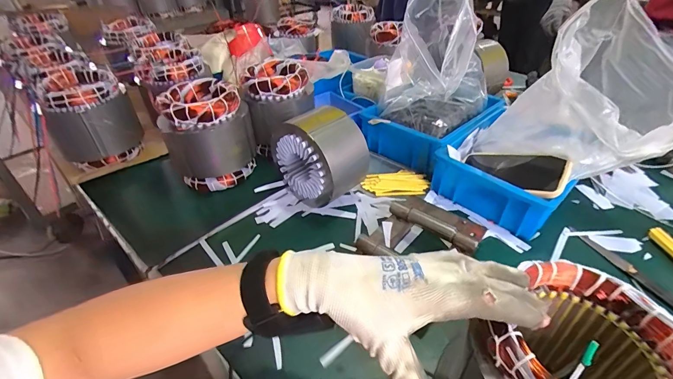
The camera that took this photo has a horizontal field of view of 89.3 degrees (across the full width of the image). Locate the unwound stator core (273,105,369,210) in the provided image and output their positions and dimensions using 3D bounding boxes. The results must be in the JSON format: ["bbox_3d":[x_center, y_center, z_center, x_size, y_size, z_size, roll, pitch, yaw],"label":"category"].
[{"bbox_3d":[-0.024,-0.054,0.585,0.108,0.154,0.131,-32,48,-33],"label":"unwound stator core"}]

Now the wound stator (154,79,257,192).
[{"bbox_3d":[-0.227,-0.096,0.623,0.144,0.169,0.128,-16,41,-18],"label":"wound stator"}]

